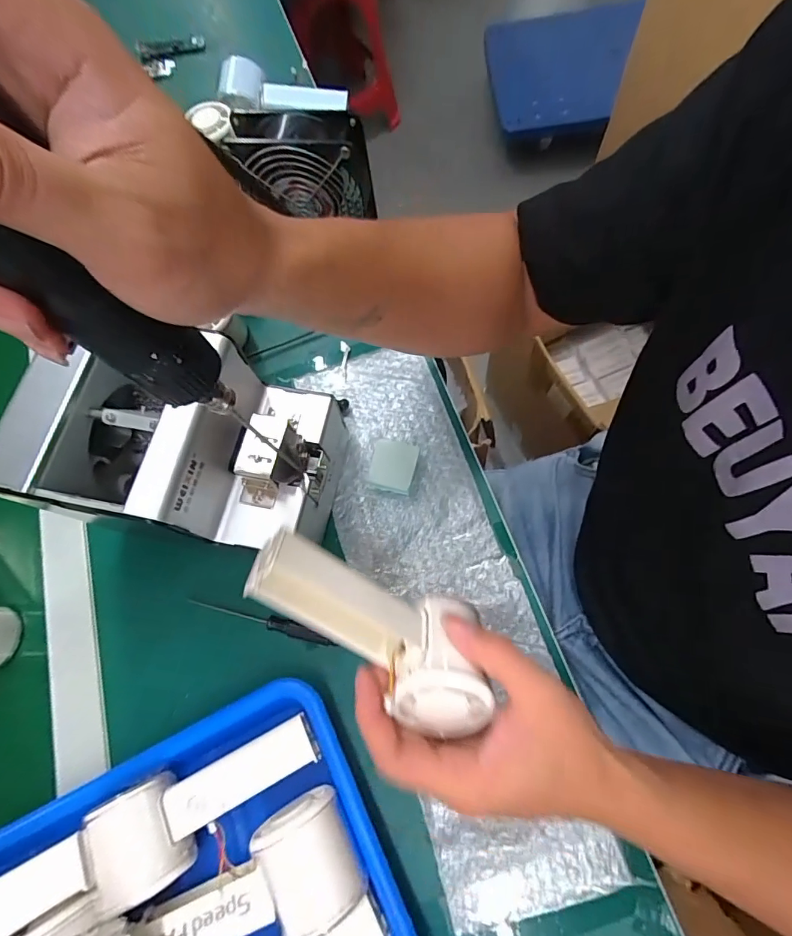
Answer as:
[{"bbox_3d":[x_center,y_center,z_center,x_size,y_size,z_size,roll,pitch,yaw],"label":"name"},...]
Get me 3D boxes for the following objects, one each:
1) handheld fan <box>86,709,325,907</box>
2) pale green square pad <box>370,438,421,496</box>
[{"bbox_3d":[-0.126,0.222,0.305,0.149,0.048,0.059,-28,71,-4],"label":"handheld fan"},{"bbox_3d":[-0.003,-0.002,0.395,0.039,0.012,0.045,11,73,10],"label":"pale green square pad"}]

